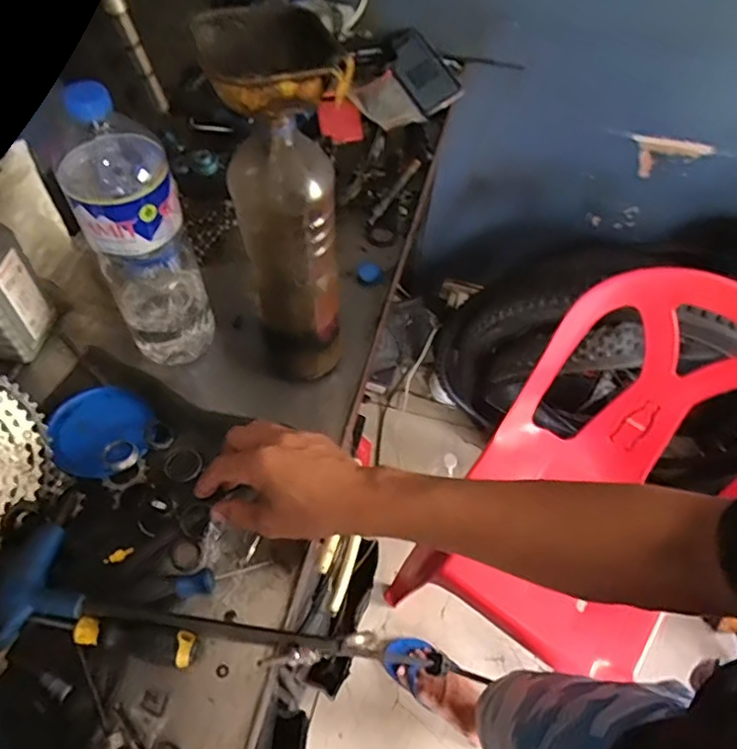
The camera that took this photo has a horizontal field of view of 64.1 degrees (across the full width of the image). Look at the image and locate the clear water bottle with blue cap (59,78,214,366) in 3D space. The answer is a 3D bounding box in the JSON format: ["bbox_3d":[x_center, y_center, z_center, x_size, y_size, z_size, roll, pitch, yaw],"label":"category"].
[{"bbox_3d":[-0.217,-0.129,0.563,0.085,0.298,0.098,-15,59,-12],"label":"clear water bottle with blue cap"}]

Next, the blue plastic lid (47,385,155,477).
[{"bbox_3d":[-0.279,0.056,0.613,0.097,0.016,0.098,-39,67,-24],"label":"blue plastic lid"}]

